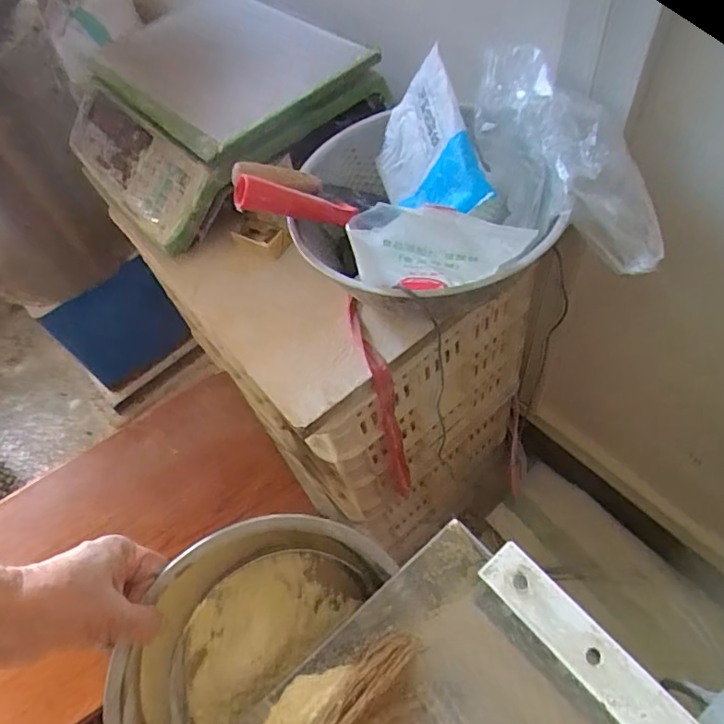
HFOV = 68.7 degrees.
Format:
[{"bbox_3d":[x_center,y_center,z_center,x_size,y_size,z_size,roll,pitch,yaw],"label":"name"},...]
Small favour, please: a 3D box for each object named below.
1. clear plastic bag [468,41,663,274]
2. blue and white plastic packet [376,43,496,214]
[{"bbox_3d":[0.162,-0.171,0.447,0.074,0.104,0.237,-21,55,-4],"label":"clear plastic bag"},{"bbox_3d":[0.057,-0.184,0.487,0.015,0.112,0.153,-2,66,-31],"label":"blue and white plastic packet"}]

